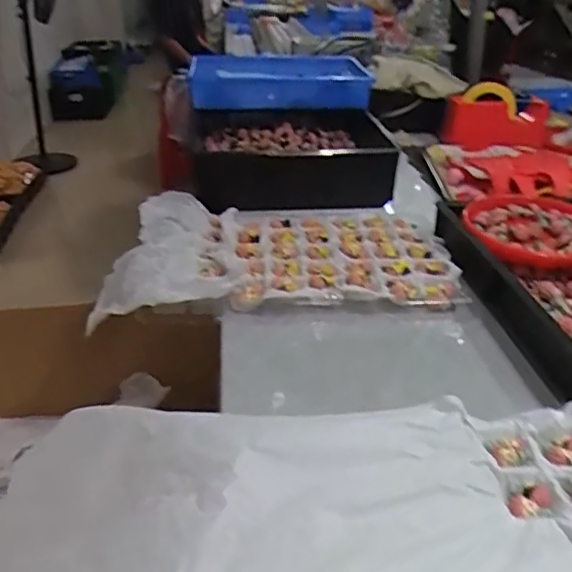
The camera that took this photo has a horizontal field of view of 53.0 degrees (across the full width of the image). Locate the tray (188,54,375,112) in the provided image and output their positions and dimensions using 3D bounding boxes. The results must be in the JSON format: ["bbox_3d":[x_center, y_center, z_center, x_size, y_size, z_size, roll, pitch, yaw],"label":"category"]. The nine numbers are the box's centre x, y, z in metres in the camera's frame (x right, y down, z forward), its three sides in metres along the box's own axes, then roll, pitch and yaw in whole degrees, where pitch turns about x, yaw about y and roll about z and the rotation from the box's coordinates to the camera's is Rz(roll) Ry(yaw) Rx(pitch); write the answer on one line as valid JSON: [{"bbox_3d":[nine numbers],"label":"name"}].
[{"bbox_3d":[-0.013,-0.416,1.183,0.359,0.068,0.230,-2,31,-7],"label":"tray"}]

